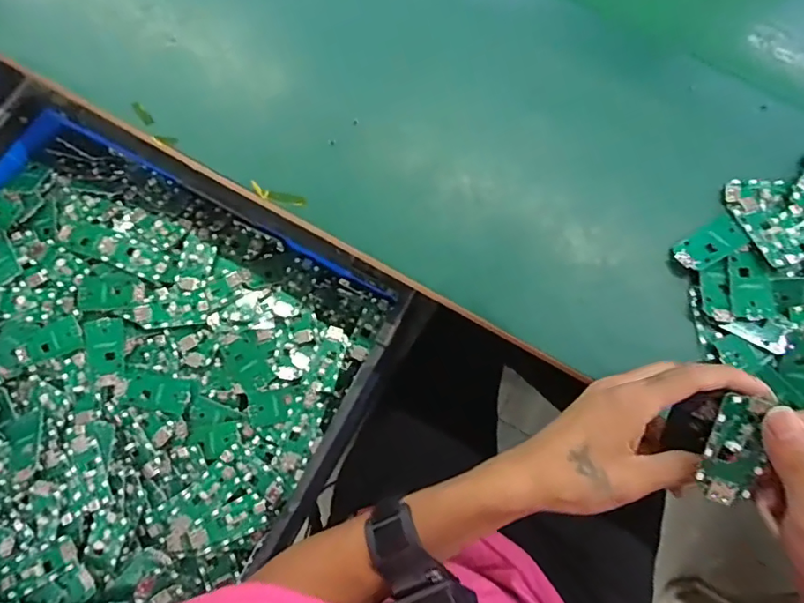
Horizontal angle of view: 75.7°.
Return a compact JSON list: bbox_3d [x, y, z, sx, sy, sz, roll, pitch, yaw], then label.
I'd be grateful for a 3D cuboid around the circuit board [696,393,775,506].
[{"bbox_3d":[0.194,0.087,0.300,0.029,0.007,0.063,12,100,17],"label":"circuit board"}]

